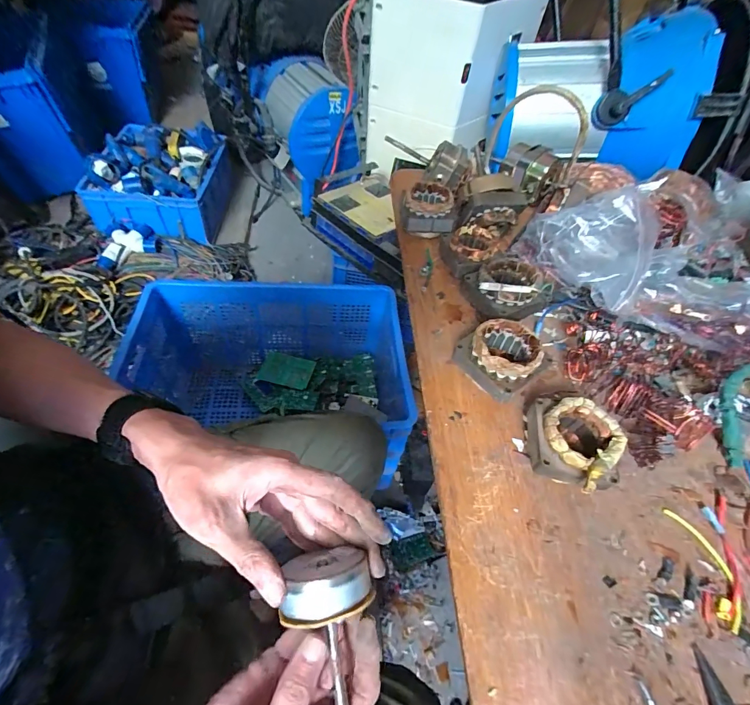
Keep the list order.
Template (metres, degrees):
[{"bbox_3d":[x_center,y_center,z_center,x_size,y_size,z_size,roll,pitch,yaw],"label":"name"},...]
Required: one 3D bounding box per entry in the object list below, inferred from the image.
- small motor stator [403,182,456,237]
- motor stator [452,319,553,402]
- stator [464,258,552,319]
[{"bbox_3d":[0.080,-0.218,0.576,0.078,0.043,0.080,5,52,0],"label":"small motor stator"},{"bbox_3d":[0.137,0.009,0.417,0.083,0.060,0.084,-34,61,-26],"label":"motor stator"},{"bbox_3d":[0.162,-0.077,0.480,0.081,0.066,0.081,2,52,-2],"label":"stator"}]

